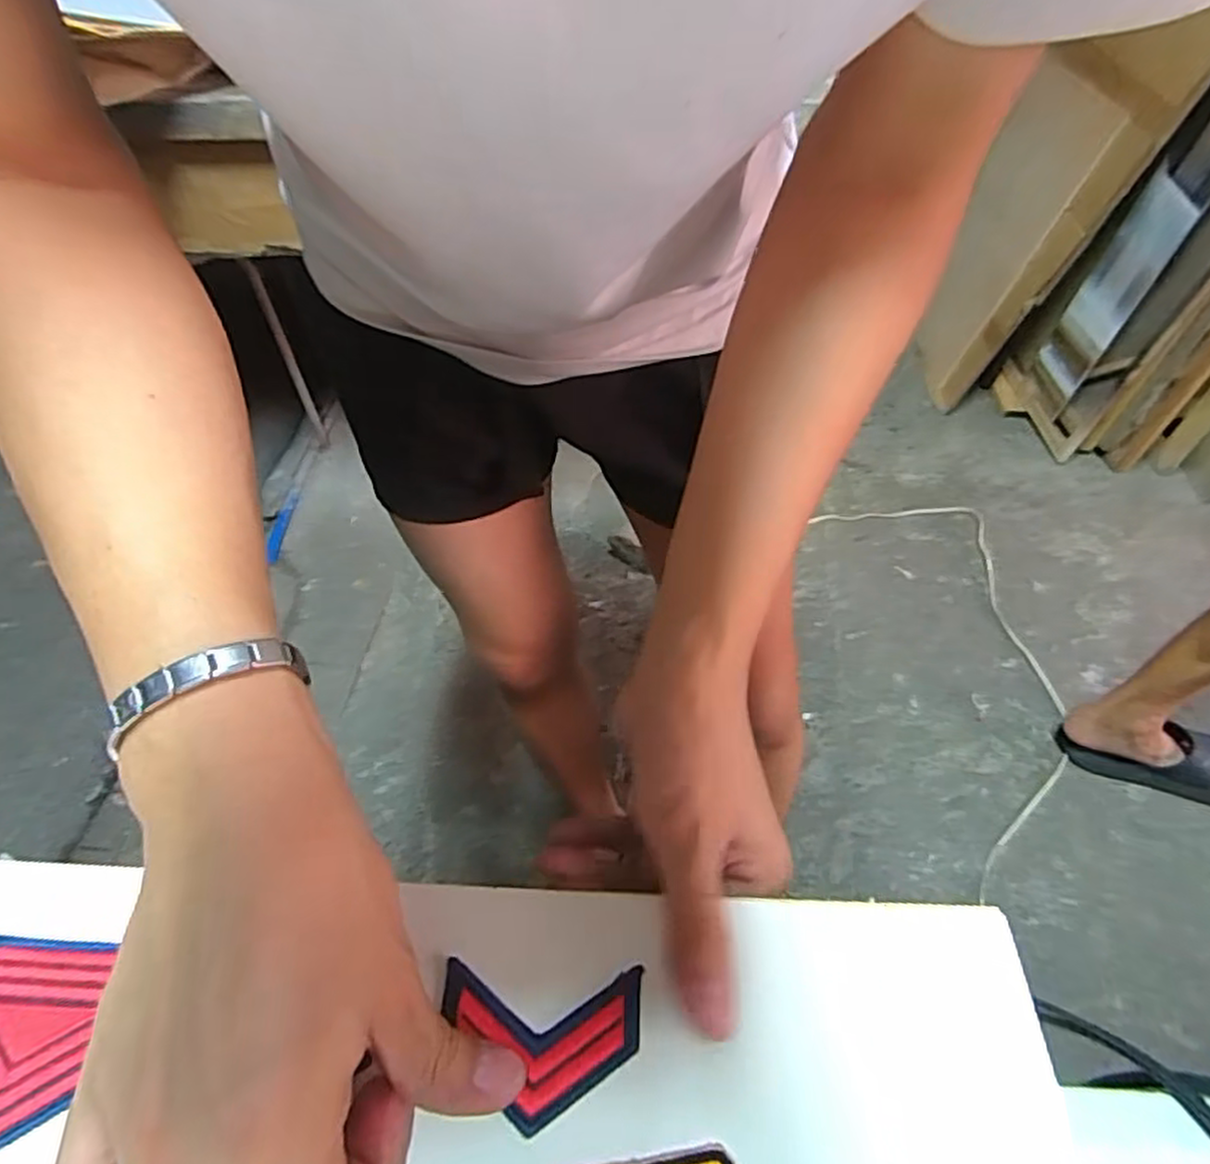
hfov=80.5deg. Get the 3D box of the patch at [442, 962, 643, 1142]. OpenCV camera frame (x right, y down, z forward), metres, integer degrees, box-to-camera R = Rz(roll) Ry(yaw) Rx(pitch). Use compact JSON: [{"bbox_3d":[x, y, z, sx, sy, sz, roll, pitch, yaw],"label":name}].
[{"bbox_3d":[-0.021,0.150,0.232,0.065,0.004,0.044,-2,47,3],"label":"patch"}]

